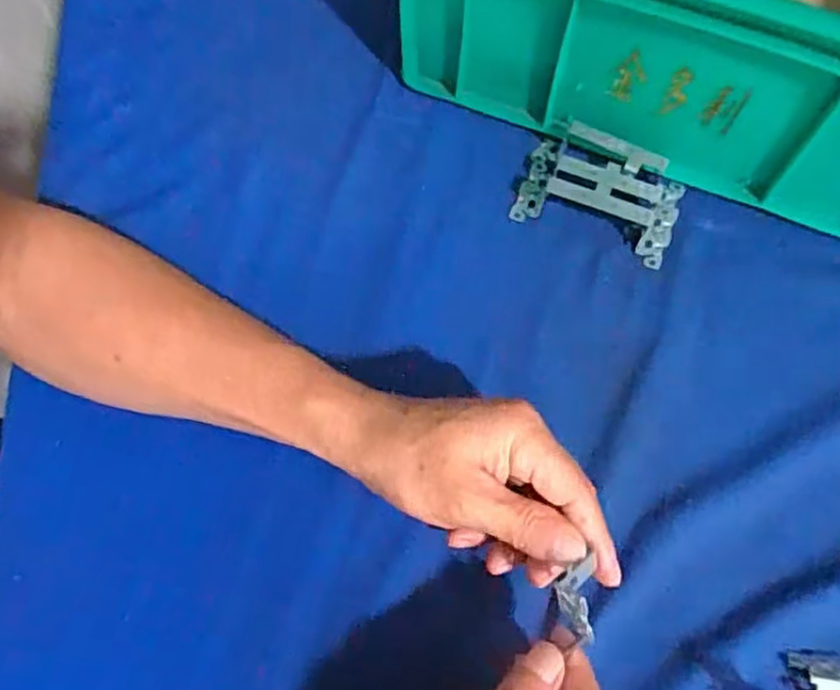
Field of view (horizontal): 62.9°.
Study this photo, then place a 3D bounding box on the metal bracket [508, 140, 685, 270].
[{"bbox_3d":[0.123,-0.103,0.462,0.106,0.033,0.065,19,66,8],"label":"metal bracket"}]

